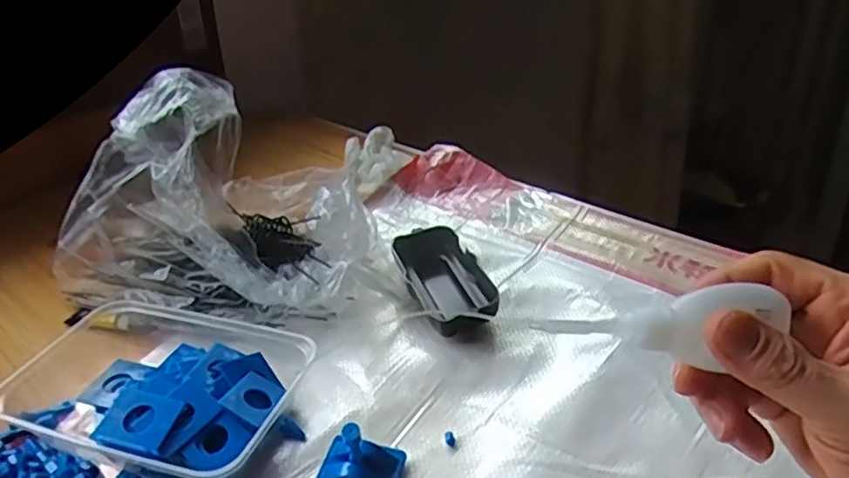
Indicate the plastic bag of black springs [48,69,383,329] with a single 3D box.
[{"bbox_3d":[-0.141,-0.029,0.504,0.214,0.137,0.163,9,36,23],"label":"plastic bag of black springs"}]

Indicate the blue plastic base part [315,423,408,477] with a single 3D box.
[{"bbox_3d":[-0.036,0.123,0.364,0.045,0.022,0.034,3,34,15],"label":"blue plastic base part"}]

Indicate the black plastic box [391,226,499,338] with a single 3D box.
[{"bbox_3d":[0.015,0.031,0.484,0.050,0.027,0.111,-14,33,-12],"label":"black plastic box"}]

